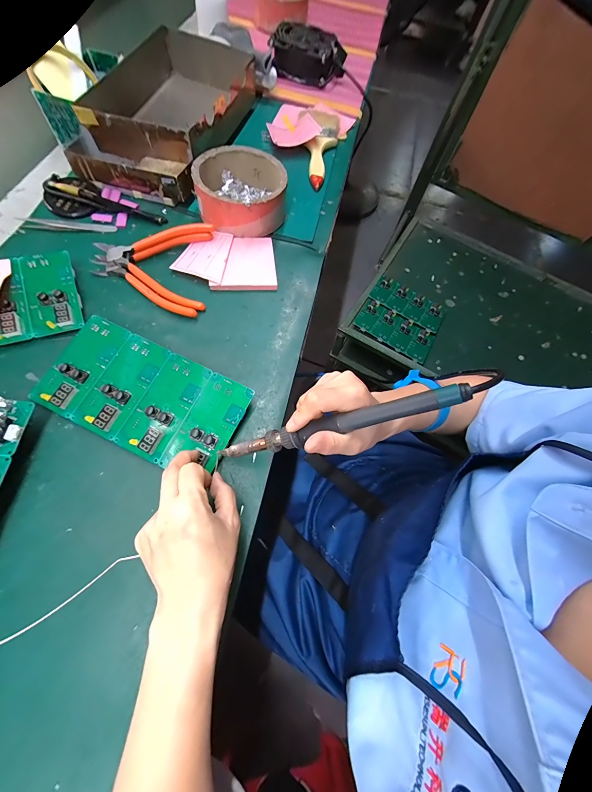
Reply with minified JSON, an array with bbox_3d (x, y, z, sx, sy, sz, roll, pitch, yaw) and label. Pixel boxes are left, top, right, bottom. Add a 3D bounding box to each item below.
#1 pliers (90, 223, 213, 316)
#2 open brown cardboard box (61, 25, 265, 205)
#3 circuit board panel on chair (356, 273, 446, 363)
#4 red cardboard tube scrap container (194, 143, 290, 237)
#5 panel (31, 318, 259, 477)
[{"bbox_3d":[-0.180,-0.162,0.360,0.134,0.018,0.130,1,67,-5],"label":"pliers"},{"bbox_3d":[-0.185,-0.441,0.449,0.182,0.066,0.337,16,66,1],"label":"open brown cardboard box"},{"bbox_3d":[0.278,-0.209,0.760,0.199,0.016,0.199,31,67,8],"label":"circuit board panel on chair"},{"bbox_3d":[-0.076,-0.282,0.401,0.119,0.050,0.122,-7,68,-9],"label":"red cardboard tube scrap container"},{"bbox_3d":[-0.153,-0.002,0.293,0.193,0.015,0.103,24,69,7],"label":"panel"}]

